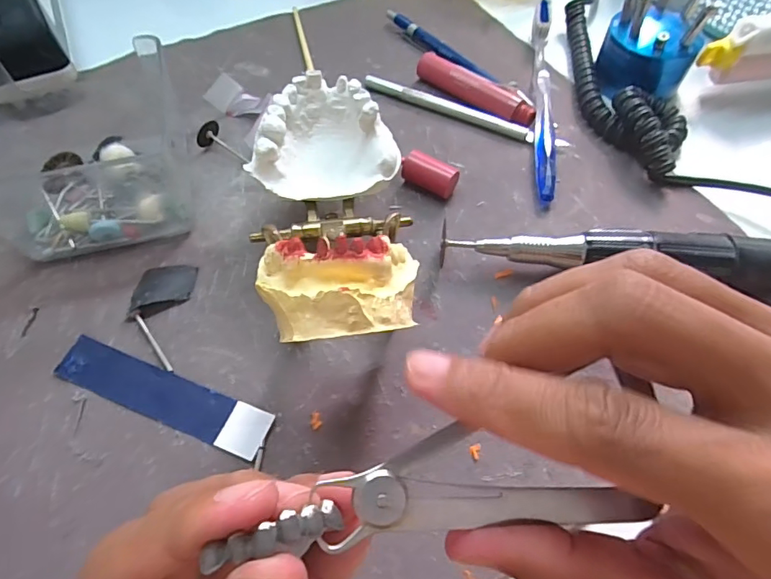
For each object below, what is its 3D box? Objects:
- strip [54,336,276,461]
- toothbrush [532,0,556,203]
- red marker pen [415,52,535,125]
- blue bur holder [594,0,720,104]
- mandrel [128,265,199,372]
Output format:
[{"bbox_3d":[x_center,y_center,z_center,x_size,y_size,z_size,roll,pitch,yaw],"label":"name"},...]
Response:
[{"bbox_3d":[-0.099,0.047,0.220,0.101,0.004,0.021,20,60,10],"label":"strip"},{"bbox_3d":[0.103,-0.130,0.326,0.011,0.020,0.185,7,58,3],"label":"toothbrush"},{"bbox_3d":[0.058,-0.129,0.324,0.087,0.018,0.013,36,64,19],"label":"red marker pen"},{"bbox_3d":[0.177,-0.165,0.328,0.058,0.060,0.047,26,61,14],"label":"blue bur holder"},{"bbox_3d":[-0.111,0.011,0.241,0.028,0.006,0.057,0,58,-1],"label":"mandrel"}]

